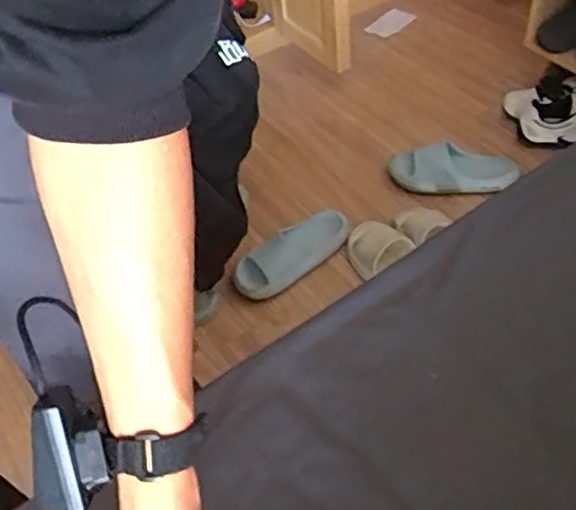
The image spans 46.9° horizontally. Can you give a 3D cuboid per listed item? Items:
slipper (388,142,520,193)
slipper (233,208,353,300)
[{"bbox_3d":[0.354,-0.181,1.442,0.269,0.069,0.105,8,49,15],"label":"slipper"},{"bbox_3d":[0.012,-0.005,1.324,0.266,0.047,0.095,-34,52,-22],"label":"slipper"}]

